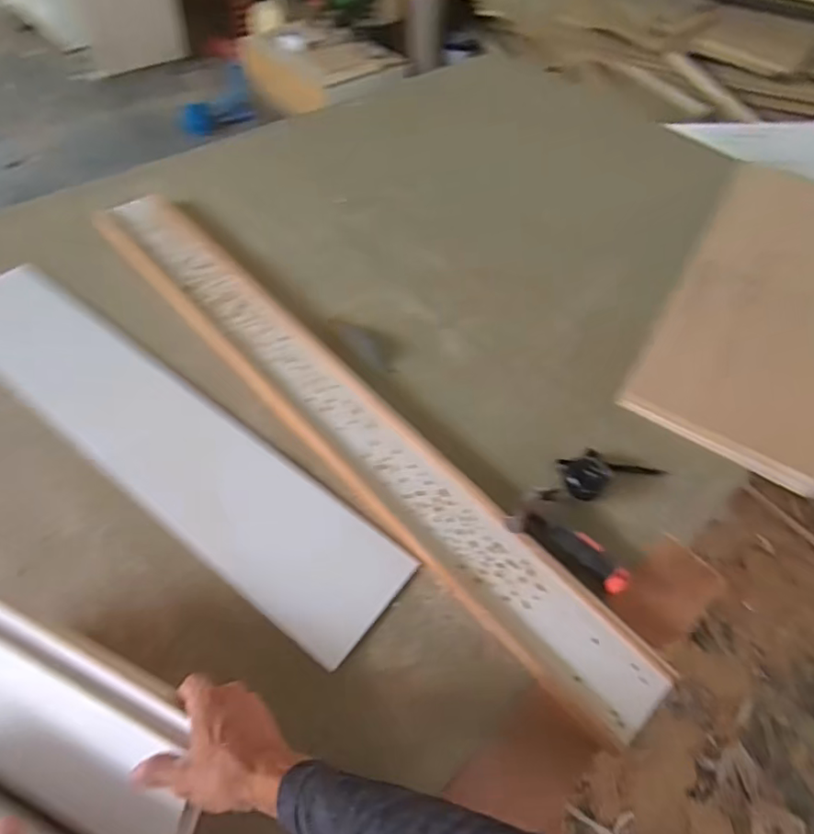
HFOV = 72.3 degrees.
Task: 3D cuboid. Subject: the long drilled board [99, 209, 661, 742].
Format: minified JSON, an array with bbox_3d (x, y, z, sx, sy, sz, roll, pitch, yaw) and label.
[{"bbox_3d":[-0.124,-0.034,0.812,0.124,0.024,1.121,-36,65,-25],"label":"long drilled board"}]

